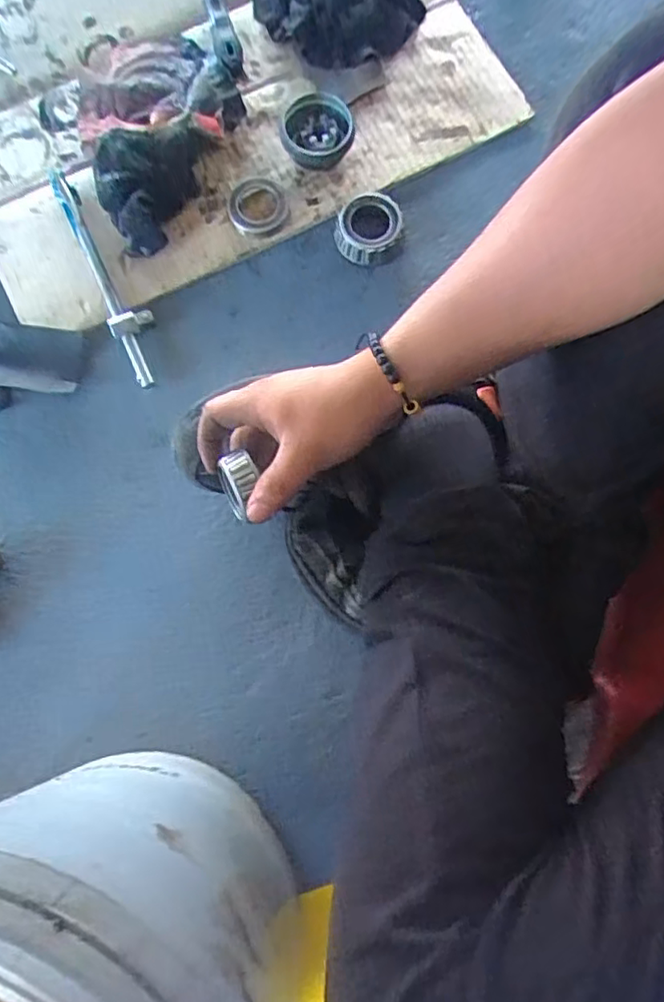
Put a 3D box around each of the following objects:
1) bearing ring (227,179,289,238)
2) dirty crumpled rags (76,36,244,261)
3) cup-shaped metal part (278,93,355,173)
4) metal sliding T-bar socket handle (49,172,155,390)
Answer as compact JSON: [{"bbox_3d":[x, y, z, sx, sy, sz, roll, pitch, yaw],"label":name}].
[{"bbox_3d":[-0.075,-0.297,0.640,0.059,0.011,0.064,0,77,-1],"label":"bearing ring"},{"bbox_3d":[-0.171,-0.373,0.652,0.163,0.064,0.226,-20,78,-5],"label":"dirty crumpled rags"},{"bbox_3d":[-0.016,-0.371,0.637,0.071,0.029,0.075,0,79,0],"label":"cup-shaped metal part"},{"bbox_3d":[-0.218,-0.220,0.622,0.039,0.023,0.242,-26,79,-6],"label":"metal sliding T-bar socket handle"}]

